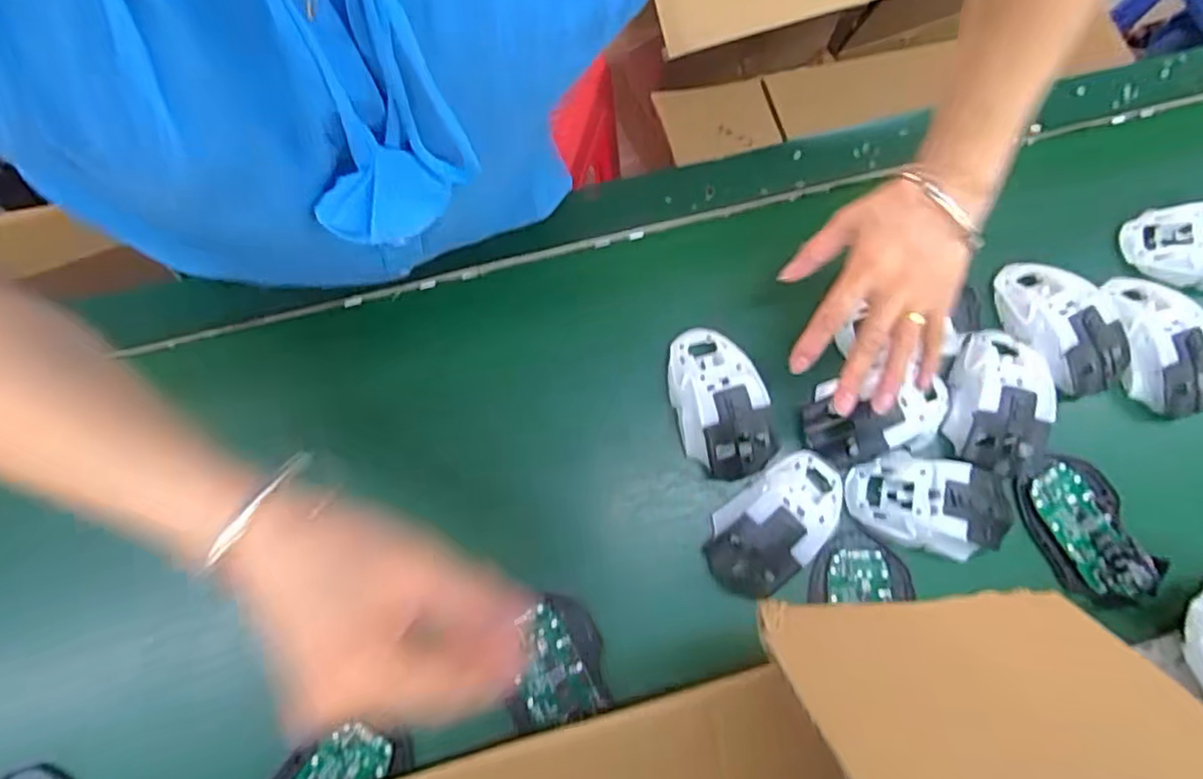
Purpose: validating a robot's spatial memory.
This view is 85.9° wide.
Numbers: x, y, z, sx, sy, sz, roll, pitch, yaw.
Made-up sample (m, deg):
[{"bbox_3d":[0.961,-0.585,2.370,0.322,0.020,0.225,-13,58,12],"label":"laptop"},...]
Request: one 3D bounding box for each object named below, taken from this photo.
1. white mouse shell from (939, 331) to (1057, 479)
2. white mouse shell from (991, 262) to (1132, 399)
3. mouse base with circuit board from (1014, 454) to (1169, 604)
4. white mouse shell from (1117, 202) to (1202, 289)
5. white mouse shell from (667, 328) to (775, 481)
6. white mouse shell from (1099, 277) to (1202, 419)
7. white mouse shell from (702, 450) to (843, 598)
[{"bbox_3d":[0.304,0.005,0.492,0.070,0.034,0.112,6,73,0],"label":"white mouse shell"},{"bbox_3d":[0.362,-0.053,0.510,0.066,0.031,0.115,-23,76,-8],"label":"white mouse shell"},{"bbox_3d":[0.356,0.105,0.478,0.067,0.015,0.106,-22,71,8],"label":"mouse base with circuit board"},{"bbox_3d":[0.497,-0.119,0.536,0.105,0.039,0.063,15,74,3],"label":"white mouse shell"},{"bbox_3d":[0.087,0.008,0.486,0.062,0.031,0.116,-14,74,-6],"label":"white mouse shell"},{"bbox_3d":[0.439,-0.037,0.510,0.065,0.030,0.116,-24,76,-8],"label":"white mouse shell"},{"bbox_3d":[0.126,0.093,0.461,0.115,0.028,0.062,-42,79,-12],"label":"white mouse shell"}]

